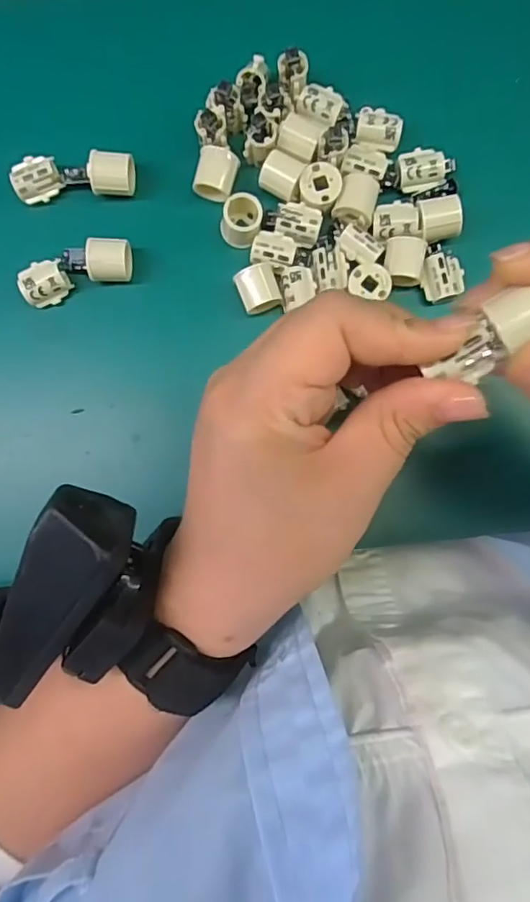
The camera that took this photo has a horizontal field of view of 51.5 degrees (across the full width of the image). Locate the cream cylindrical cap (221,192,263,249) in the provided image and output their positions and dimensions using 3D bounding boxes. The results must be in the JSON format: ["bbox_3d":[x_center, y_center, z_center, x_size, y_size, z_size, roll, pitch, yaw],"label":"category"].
[{"bbox_3d":[-0.011,-0.113,0.270,0.018,0.018,0.022,10,86,3],"label":"cream cylindrical cap"}]

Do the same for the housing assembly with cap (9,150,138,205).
[{"bbox_3d":[-0.094,-0.135,0.270,0.059,0.017,0.019,0,85,2],"label":"housing assembly with cap"}]

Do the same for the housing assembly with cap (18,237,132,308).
[{"bbox_3d":[-0.093,-0.090,0.271,0.055,0.017,0.023,-16,85,0],"label":"housing assembly with cap"}]

